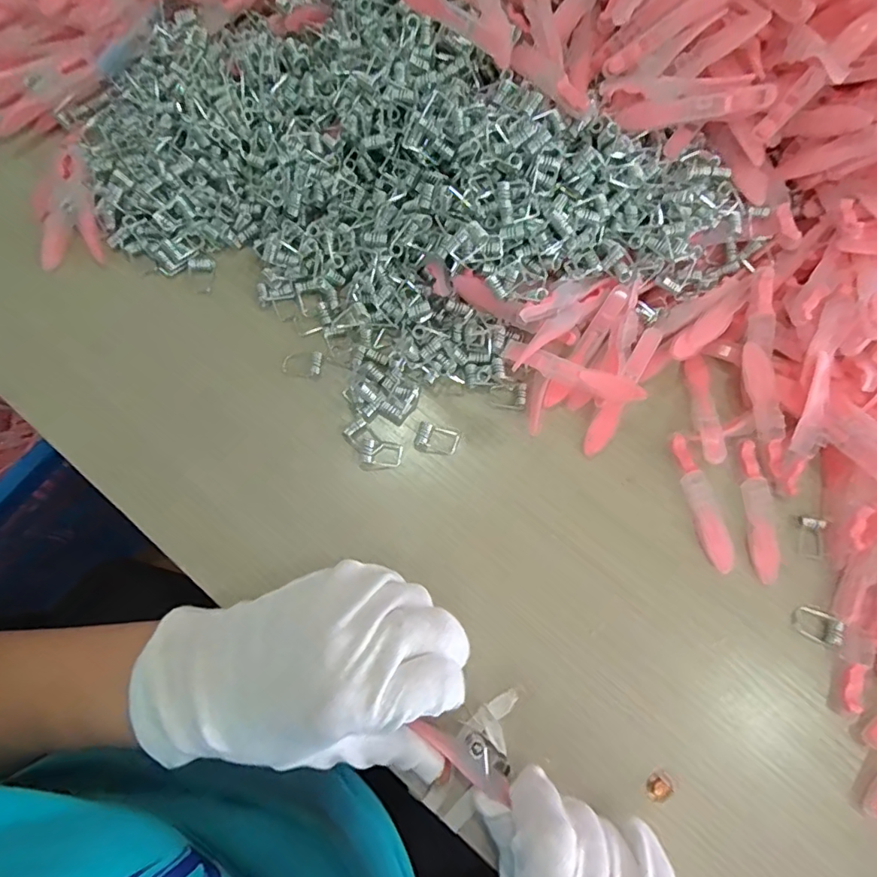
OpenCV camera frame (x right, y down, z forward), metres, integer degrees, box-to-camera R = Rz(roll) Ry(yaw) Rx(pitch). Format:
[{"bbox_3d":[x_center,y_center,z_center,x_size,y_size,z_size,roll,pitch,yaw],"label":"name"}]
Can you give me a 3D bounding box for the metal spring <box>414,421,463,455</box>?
[{"bbox_3d":[0.000,0.001,0.302,0.024,0.005,0.017,16,73,3],"label":"metal spring"}]

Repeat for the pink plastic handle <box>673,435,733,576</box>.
[{"bbox_3d":[0.145,0.034,0.290,0.016,0.008,0.075,-11,73,-5],"label":"pink plastic handle"}]

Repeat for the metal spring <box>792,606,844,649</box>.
[{"bbox_3d":[0.195,0.096,0.272,0.024,0.005,0.016,27,74,7],"label":"metal spring"}]

